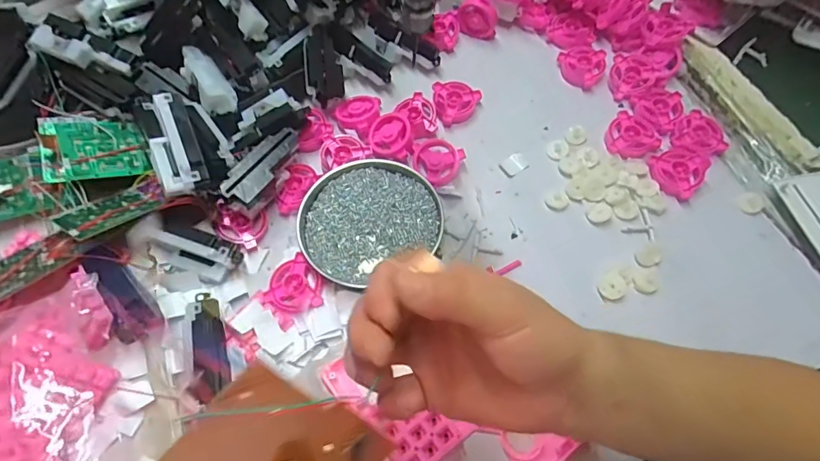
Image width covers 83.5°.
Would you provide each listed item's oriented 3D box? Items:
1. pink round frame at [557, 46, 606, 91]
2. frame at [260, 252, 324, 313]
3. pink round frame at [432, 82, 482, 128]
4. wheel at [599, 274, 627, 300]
[{"bbox_3d":[0.201,-0.196,0.536,0.053,0.019,0.052,0,65,1],"label":"pink round frame"},{"bbox_3d":[-0.107,0.054,0.421,0.052,0.007,0.052,0,65,1],"label":"frame"},{"bbox_3d":[0.053,-0.144,0.516,0.051,0.011,0.054,-3,65,0],"label":"pink round frame"},{"bbox_3d":[0.189,0.053,0.426,0.025,0.004,0.021,-34,69,-14],"label":"wheel"}]

